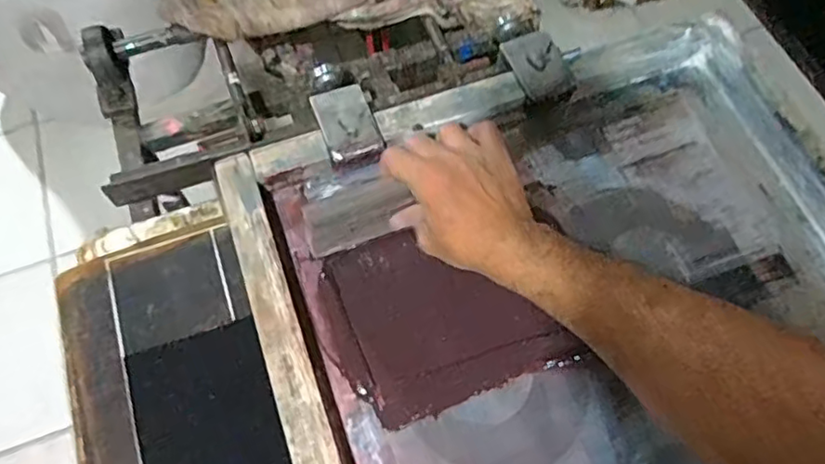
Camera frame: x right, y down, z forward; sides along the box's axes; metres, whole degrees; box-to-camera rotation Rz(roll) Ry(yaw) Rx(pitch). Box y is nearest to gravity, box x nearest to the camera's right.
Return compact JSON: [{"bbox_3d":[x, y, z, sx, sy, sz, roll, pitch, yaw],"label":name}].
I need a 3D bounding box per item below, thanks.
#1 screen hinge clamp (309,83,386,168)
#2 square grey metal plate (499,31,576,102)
[{"bbox_3d":[-0.063,-0.102,0.602,0.052,0.030,0.084,-20,66,-8],"label":"screen hinge clamp"},{"bbox_3d":[0.127,-0.173,0.629,0.060,0.013,0.080,-21,66,-8],"label":"square grey metal plate"}]

